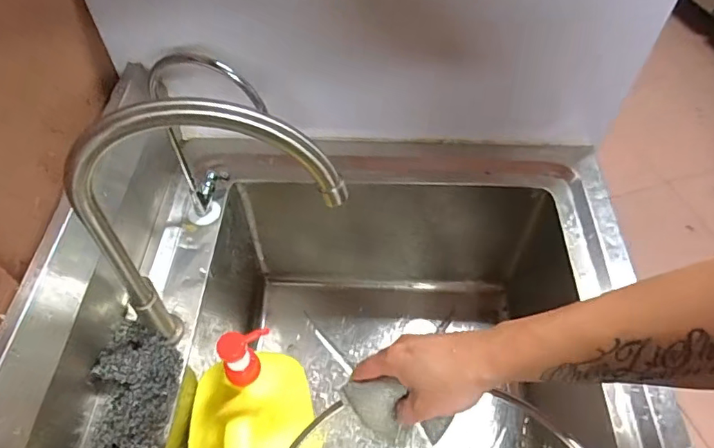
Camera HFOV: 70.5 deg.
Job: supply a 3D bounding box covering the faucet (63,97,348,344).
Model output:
[{"bbox_3d":[-0.120,0.015,0.437,0.214,0.303,0.032,0,53,-1],"label":"faucet"}]

